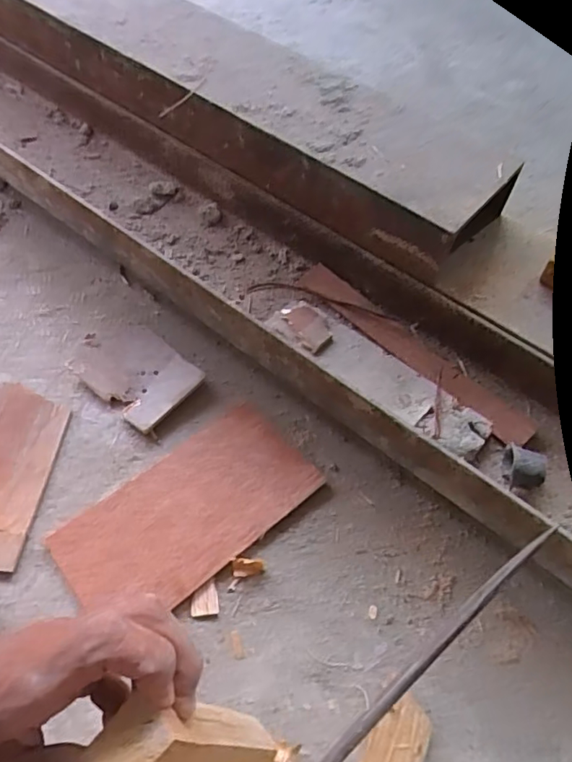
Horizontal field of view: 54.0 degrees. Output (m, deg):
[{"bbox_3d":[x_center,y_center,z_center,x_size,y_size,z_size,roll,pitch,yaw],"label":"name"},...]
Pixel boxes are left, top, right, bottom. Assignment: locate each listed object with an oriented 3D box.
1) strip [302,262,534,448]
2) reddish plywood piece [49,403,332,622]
[{"bbox_3d":[0.102,-0.027,0.467,0.226,0.014,0.034,40,64,21],"label":"strip"},{"bbox_3d":[-0.074,0.101,0.433,0.193,0.008,0.100,-34,65,-21],"label":"reddish plywood piece"}]

